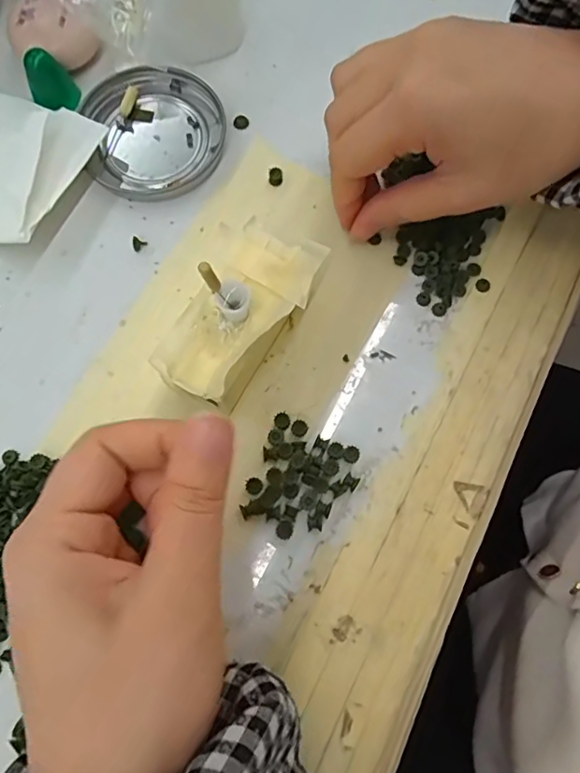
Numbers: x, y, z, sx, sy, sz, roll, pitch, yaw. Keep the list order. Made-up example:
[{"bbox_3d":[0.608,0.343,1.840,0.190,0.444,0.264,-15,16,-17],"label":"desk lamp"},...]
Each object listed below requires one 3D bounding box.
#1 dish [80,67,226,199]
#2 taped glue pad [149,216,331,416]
[{"bbox_3d":[-0.073,-0.138,0.284,0.072,0.010,0.070,0,75,-2],"label":"dish"},{"bbox_3d":[-0.022,-0.032,0.241,0.049,0.042,0.088,24,76,4],"label":"taped glue pad"}]

